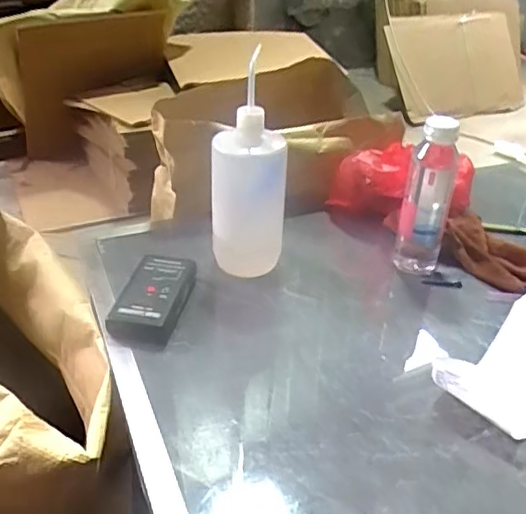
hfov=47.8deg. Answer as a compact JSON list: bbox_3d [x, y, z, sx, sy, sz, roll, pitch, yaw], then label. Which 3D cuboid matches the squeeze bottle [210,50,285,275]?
[{"bbox_3d":[-0.016,-0.090,0.699,0.085,0.252,0.077,3,34,0],"label":"squeeze bottle"}]

